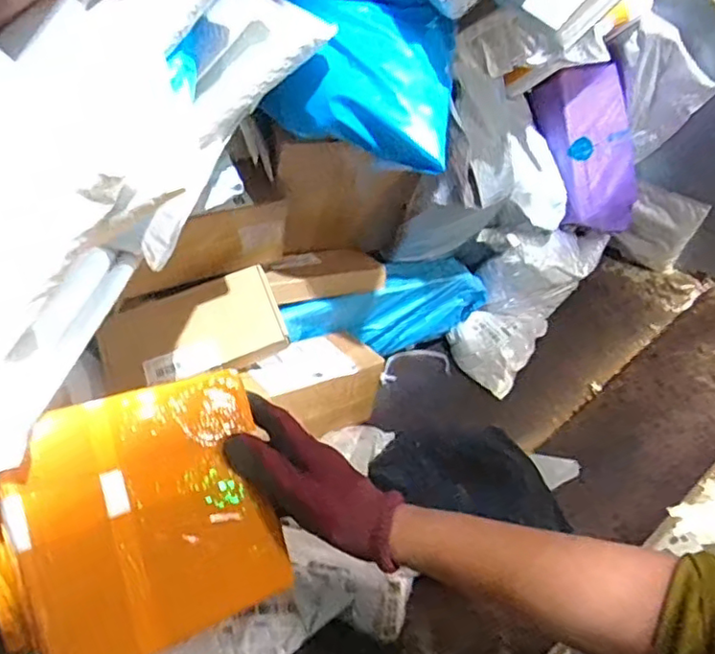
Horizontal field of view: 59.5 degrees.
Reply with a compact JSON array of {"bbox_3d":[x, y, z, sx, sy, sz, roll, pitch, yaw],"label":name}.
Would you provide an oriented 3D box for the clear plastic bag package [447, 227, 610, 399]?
[{"bbox_3d":[0.230,-0.055,0.870,0.116,0.153,0.240,33,58,32],"label":"clear plastic bag package"}]

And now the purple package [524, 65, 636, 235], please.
[{"bbox_3d":[0.322,-0.237,0.851,0.117,0.217,0.054,-15,5,-9],"label":"purple package"}]

